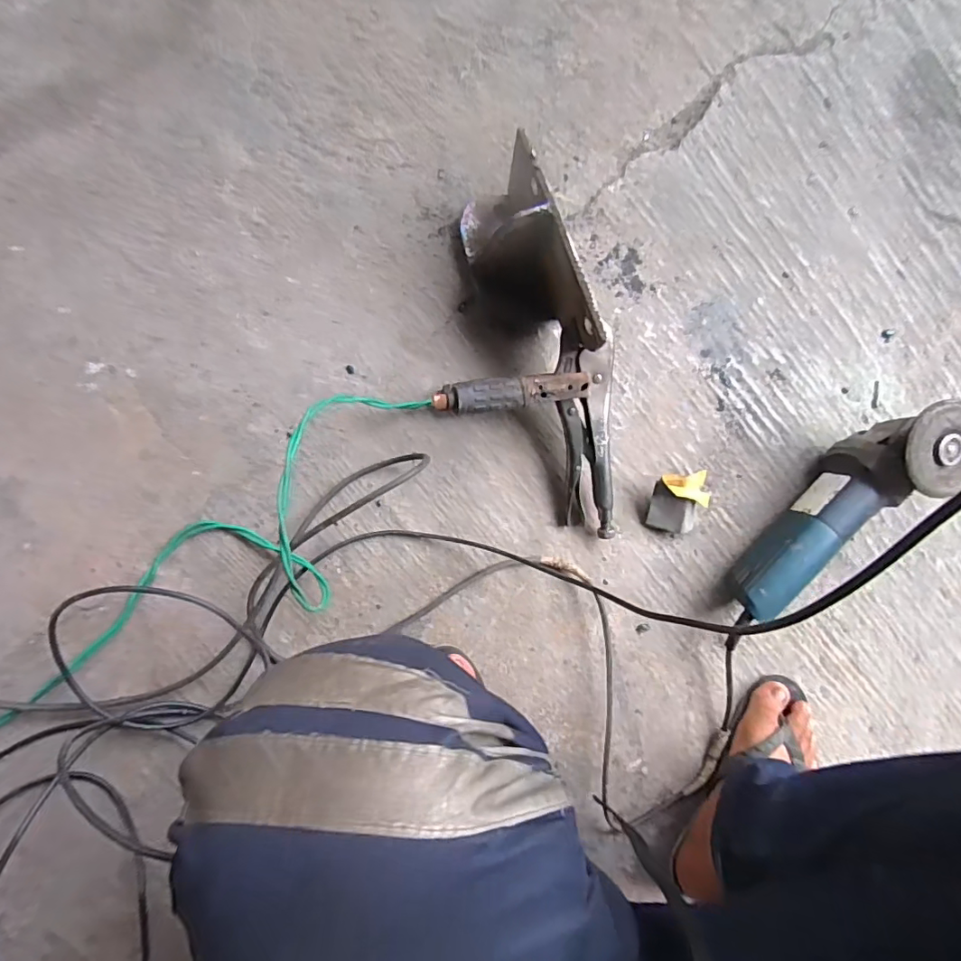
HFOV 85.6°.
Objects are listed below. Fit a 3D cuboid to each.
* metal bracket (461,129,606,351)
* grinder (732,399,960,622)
[{"bbox_3d":[0.037,-0.196,0.472,0.068,0.114,0.170,-18,95,-8],"label":"metal bracket"},{"bbox_3d":[0.377,0.034,0.537,0.084,0.080,0.280,44,98,-8],"label":"grinder"}]

